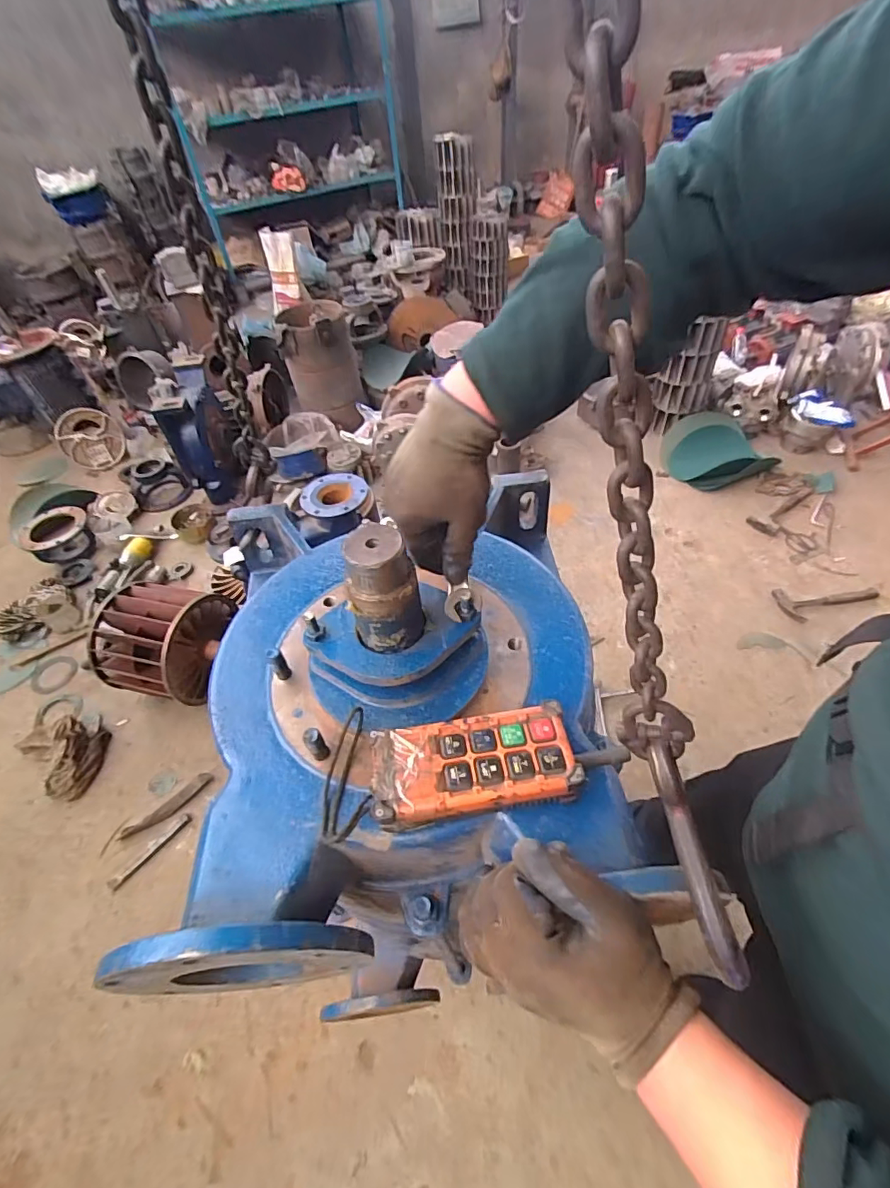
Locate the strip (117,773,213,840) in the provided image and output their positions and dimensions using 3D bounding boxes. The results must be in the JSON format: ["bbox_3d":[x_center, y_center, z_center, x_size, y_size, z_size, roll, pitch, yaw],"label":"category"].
[{"bbox_3d":[-0.771,0.593,1.411,0.267,0.012,0.054,-34,53,-22],"label":"strip"}]

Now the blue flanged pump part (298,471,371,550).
[{"bbox_3d":[-0.323,-0.249,1.483,0.212,0.120,0.173,-23,50,-14],"label":"blue flanged pump part"}]

